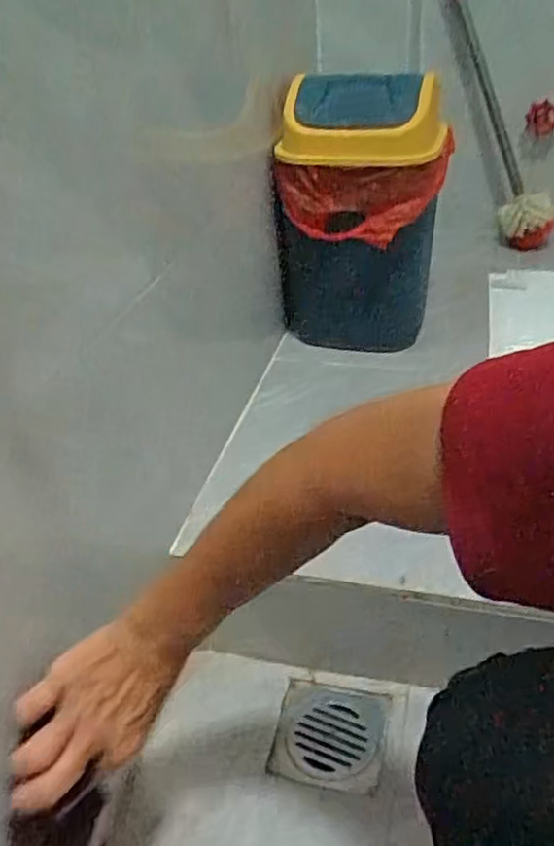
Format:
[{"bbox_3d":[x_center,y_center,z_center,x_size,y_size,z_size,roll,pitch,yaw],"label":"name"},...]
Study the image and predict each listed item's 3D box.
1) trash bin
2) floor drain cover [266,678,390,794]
[{"bbox_3d":[0.108,-0.279,0.960,0.206,0.322,0.206,1,34,5],"label":"trash bin"},{"bbox_3d":[0.051,0.292,0.671,0.099,0.008,0.096,5,34,11],"label":"floor drain cover"}]

